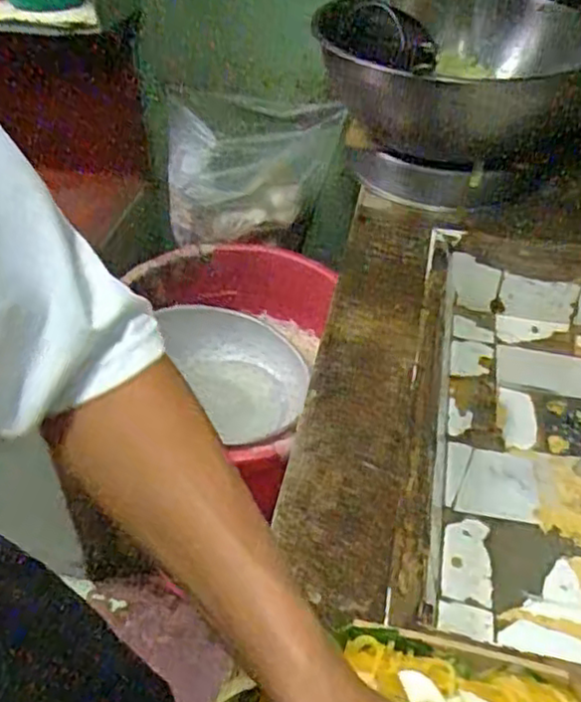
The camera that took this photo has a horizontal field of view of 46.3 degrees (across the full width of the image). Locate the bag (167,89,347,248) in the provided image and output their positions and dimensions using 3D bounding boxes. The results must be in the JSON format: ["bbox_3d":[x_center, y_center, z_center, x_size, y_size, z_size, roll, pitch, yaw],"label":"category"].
[{"bbox_3d":[-0.081,-0.321,1.288,0.338,0.274,0.062,15,40,14],"label":"bag"}]

